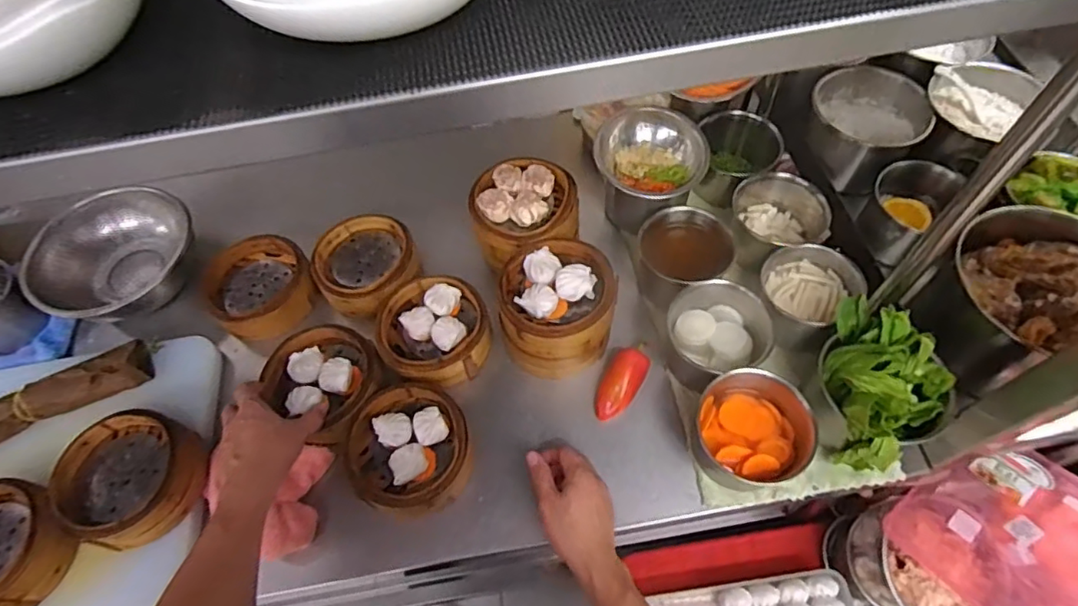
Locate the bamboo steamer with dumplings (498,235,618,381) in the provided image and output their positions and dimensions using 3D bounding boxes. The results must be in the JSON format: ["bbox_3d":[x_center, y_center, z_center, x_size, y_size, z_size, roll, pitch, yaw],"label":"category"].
[{"bbox_3d":[0.025,0.005,0.743,0.147,0.109,0.146,-4,59,2],"label":"bamboo steamer with dumplings"}]

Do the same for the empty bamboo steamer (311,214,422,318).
[{"bbox_3d":[-0.247,-0.054,0.828,0.143,0.045,0.146,-22,60,-9],"label":"empty bamboo steamer"}]

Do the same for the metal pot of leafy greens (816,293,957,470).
[{"bbox_3d":[0.374,0.099,0.640,0.128,0.130,0.151,24,64,17],"label":"metal pot of leafy greens"}]

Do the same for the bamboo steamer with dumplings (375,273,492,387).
[{"bbox_3d":[-0.142,0.037,0.773,0.142,0.062,0.151,-31,62,-13],"label":"bamboo steamer with dumplings"}]

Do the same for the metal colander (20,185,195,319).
[{"bbox_3d":[-0.610,-0.066,0.833,0.209,0.068,0.205,6,60,8],"label":"metal colander"}]

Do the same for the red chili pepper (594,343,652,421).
[{"bbox_3d":[0.104,0.098,0.733,0.047,0.034,0.106,29,80,20],"label":"red chili pepper"}]

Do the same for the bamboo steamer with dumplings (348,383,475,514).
[{"bbox_3d":[-0.152,0.174,0.695,0.140,0.070,0.150,-23,60,-9],"label":"bamboo steamer with dumplings"}]

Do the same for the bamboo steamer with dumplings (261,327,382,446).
[{"bbox_3d":[-0.274,0.093,0.733,0.149,0.046,0.126,24,64,17],"label":"bamboo steamer with dumplings"}]

